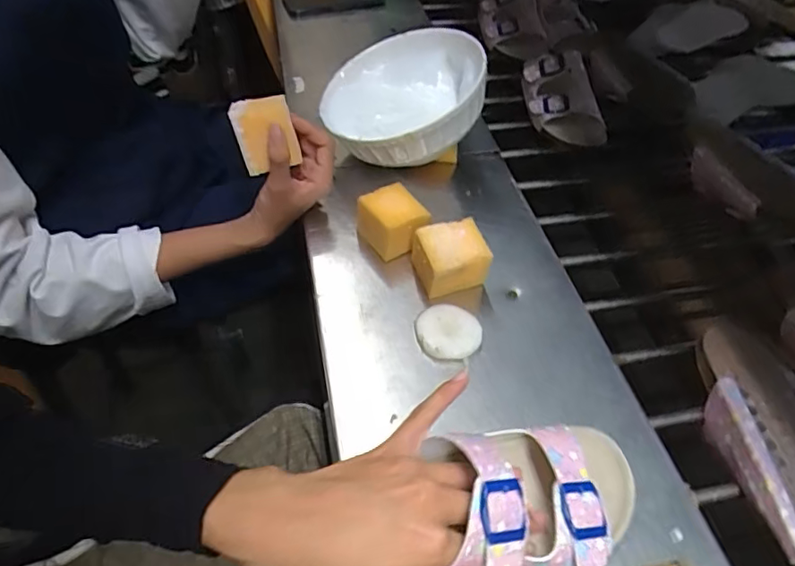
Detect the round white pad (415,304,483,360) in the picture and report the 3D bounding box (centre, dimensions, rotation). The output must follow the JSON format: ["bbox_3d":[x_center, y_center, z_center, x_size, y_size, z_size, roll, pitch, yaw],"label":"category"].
[{"bbox_3d":[0.042,0.041,0.458,0.054,0.013,0.048,21,53,17],"label":"round white pad"}]

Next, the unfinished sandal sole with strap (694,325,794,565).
[{"bbox_3d":[0.301,0.131,0.427,0.092,0.031,0.214,-7,50,-6],"label":"unfinished sandal sole with strap"}]

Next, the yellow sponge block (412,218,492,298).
[{"bbox_3d":[0.046,-0.022,0.488,0.061,0.049,0.054,-14,51,-14],"label":"yellow sponge block"}]

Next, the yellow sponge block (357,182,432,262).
[{"bbox_3d":[-0.001,-0.058,0.518,0.053,0.052,0.066,-28,56,-24],"label":"yellow sponge block"}]

